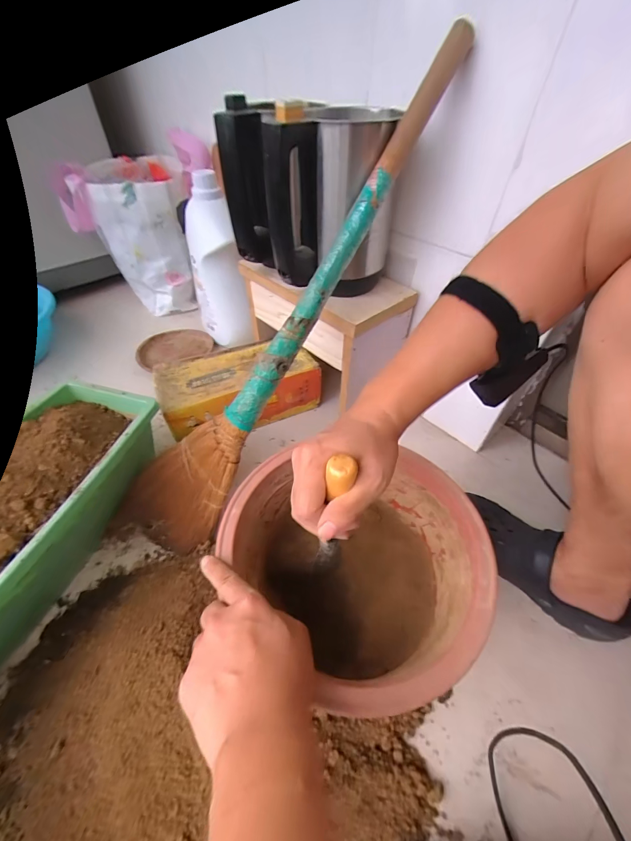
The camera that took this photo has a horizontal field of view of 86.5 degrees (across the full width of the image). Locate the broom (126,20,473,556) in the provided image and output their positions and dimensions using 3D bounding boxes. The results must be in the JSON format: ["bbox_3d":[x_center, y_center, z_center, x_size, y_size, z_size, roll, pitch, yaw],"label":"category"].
[{"bbox_3d":[-0.045,-0.114,0.455,0.125,0.748,0.064,42,15,30],"label":"broom"}]

